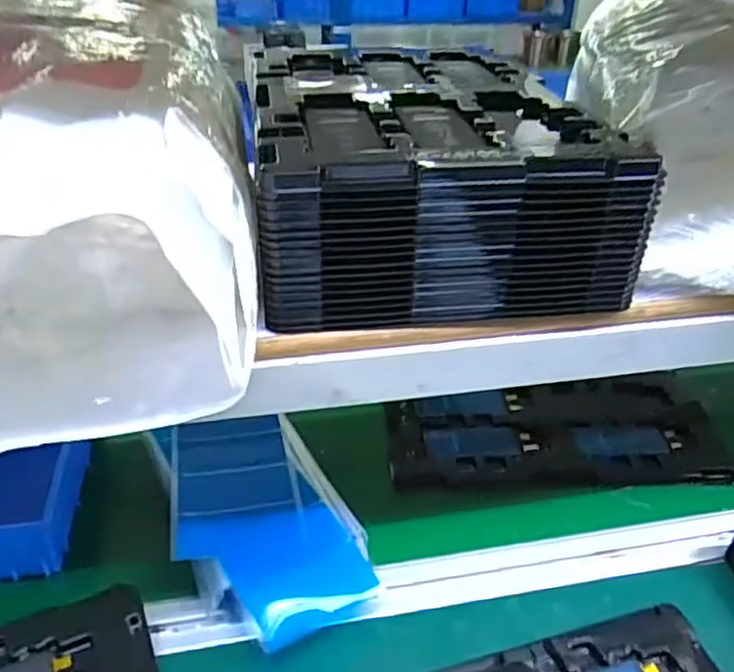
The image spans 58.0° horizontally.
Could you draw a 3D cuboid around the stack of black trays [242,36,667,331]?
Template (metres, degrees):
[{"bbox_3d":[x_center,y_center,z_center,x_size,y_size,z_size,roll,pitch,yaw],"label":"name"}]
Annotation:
[{"bbox_3d":[0.028,-0.136,0.501,0.231,0.096,0.304,-5,34,-10],"label":"stack of black trays"}]

